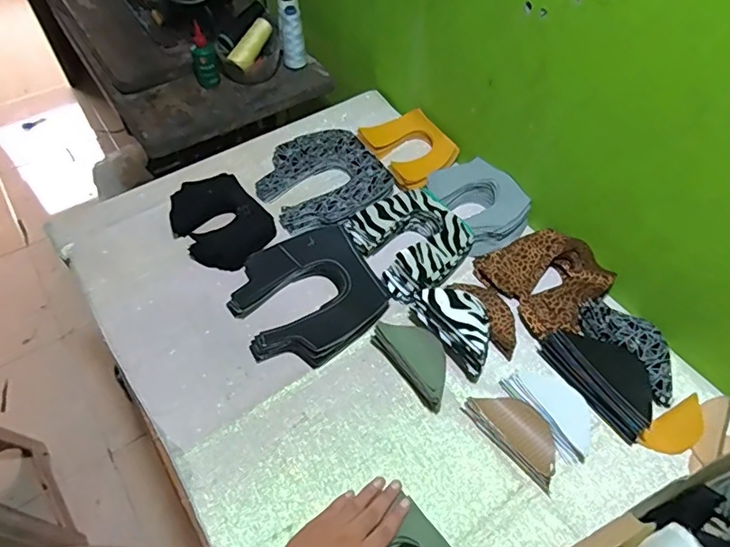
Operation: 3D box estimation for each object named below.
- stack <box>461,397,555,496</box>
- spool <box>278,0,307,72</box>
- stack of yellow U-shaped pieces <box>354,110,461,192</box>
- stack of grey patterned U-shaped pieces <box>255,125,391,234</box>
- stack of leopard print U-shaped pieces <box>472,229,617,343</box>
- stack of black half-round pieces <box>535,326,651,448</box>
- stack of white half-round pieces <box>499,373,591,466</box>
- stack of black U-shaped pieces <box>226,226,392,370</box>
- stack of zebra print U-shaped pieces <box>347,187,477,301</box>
[{"bbox_3d":[0.180,0.184,0.615,0.060,0.019,0.122,-36,63,-25],"label":"stack"},{"bbox_3d":[-0.146,-0.473,1.028,0.044,0.142,0.047,-2,56,3],"label":"spool"},{"bbox_3d":[0.073,-0.215,0.894,0.129,0.024,0.163,-29,60,-21],"label":"stack of yellow U-shaped pieces"},{"bbox_3d":[-0.067,-0.151,0.839,0.187,0.024,0.197,-25,59,-19],"label":"stack of grey patterned U-shaped pieces"},{"bbox_3d":[0.252,-0.001,0.723,0.136,0.043,0.158,-27,59,-20],"label":"stack of leopard print U-shaped pieces"},{"bbox_3d":[0.300,0.121,0.648,0.085,0.043,0.149,-28,58,-20],"label":"stack of black half-round pieces"},{"bbox_3d":[0.231,0.159,0.627,0.071,0.018,0.119,-30,60,-22],"label":"stack of white half-round pieces"},{"bbox_3d":[-0.082,0.027,0.710,0.187,0.029,0.183,-30,60,-21],"label":"stack of black U-shaped pieces"},{"bbox_3d":[0.068,-0.053,0.753,0.143,0.038,0.164,-32,61,-23],"label":"stack of zebra print U-shaped pieces"}]

